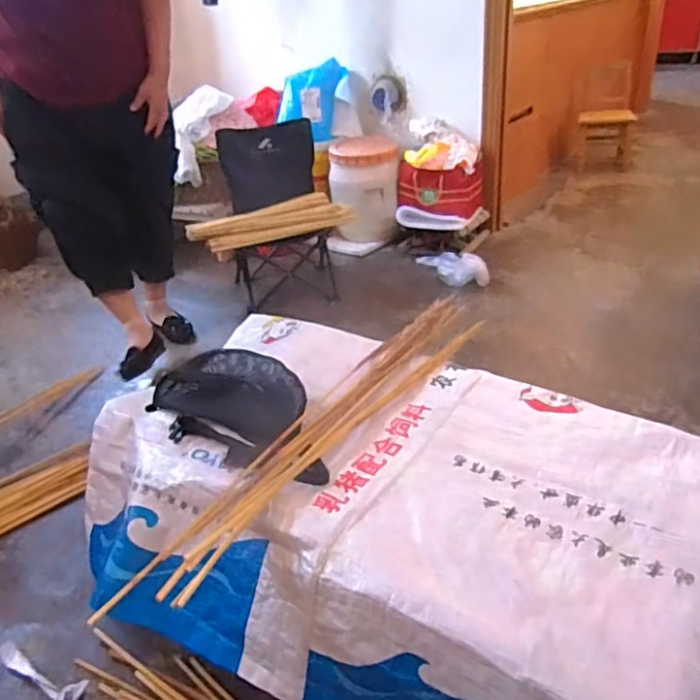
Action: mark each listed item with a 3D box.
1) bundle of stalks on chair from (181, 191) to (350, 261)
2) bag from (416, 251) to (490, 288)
[{"bbox_3d":[-0.251,-0.414,1.938,0.519,0.094,0.173,-18,33,-19],"label":"bundle of stalks on chair"},{"bbox_3d":[0.322,-0.257,1.908,0.227,0.076,0.090,2,32,14],"label":"bag"}]

